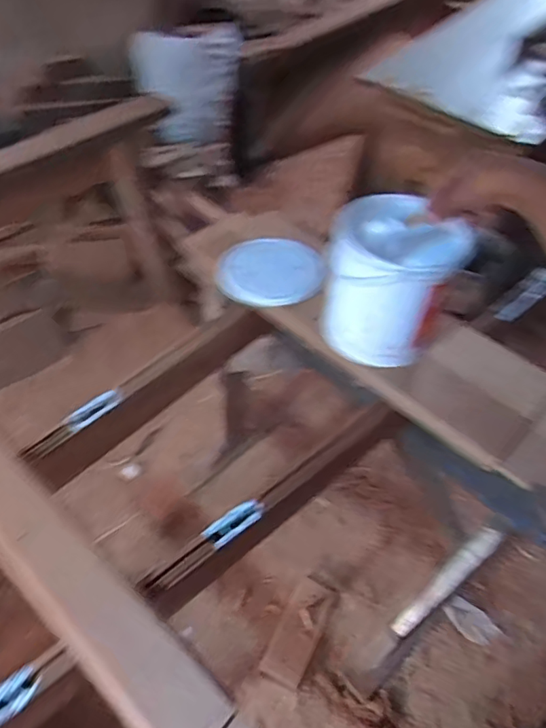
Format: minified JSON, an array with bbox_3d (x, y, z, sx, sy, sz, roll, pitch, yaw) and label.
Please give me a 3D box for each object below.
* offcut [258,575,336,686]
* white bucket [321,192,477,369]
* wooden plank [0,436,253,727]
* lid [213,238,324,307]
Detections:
[{"bbox_3d":[0.071,0.681,1.350,0.106,0.027,0.249,23,57,18],"label":"offcut"},{"bbox_3d":[0.164,-0.131,0.791,0.156,0.196,0.180,6,48,2],"label":"white bucket"},{"bbox_3d":[-0.281,0.192,0.611,0.678,0.048,0.085,35,55,25],"label":"wooden plank"},{"bbox_3d":[-0.002,-0.166,0.918,0.191,0.019,0.157,8,53,18],"label":"lid"}]

